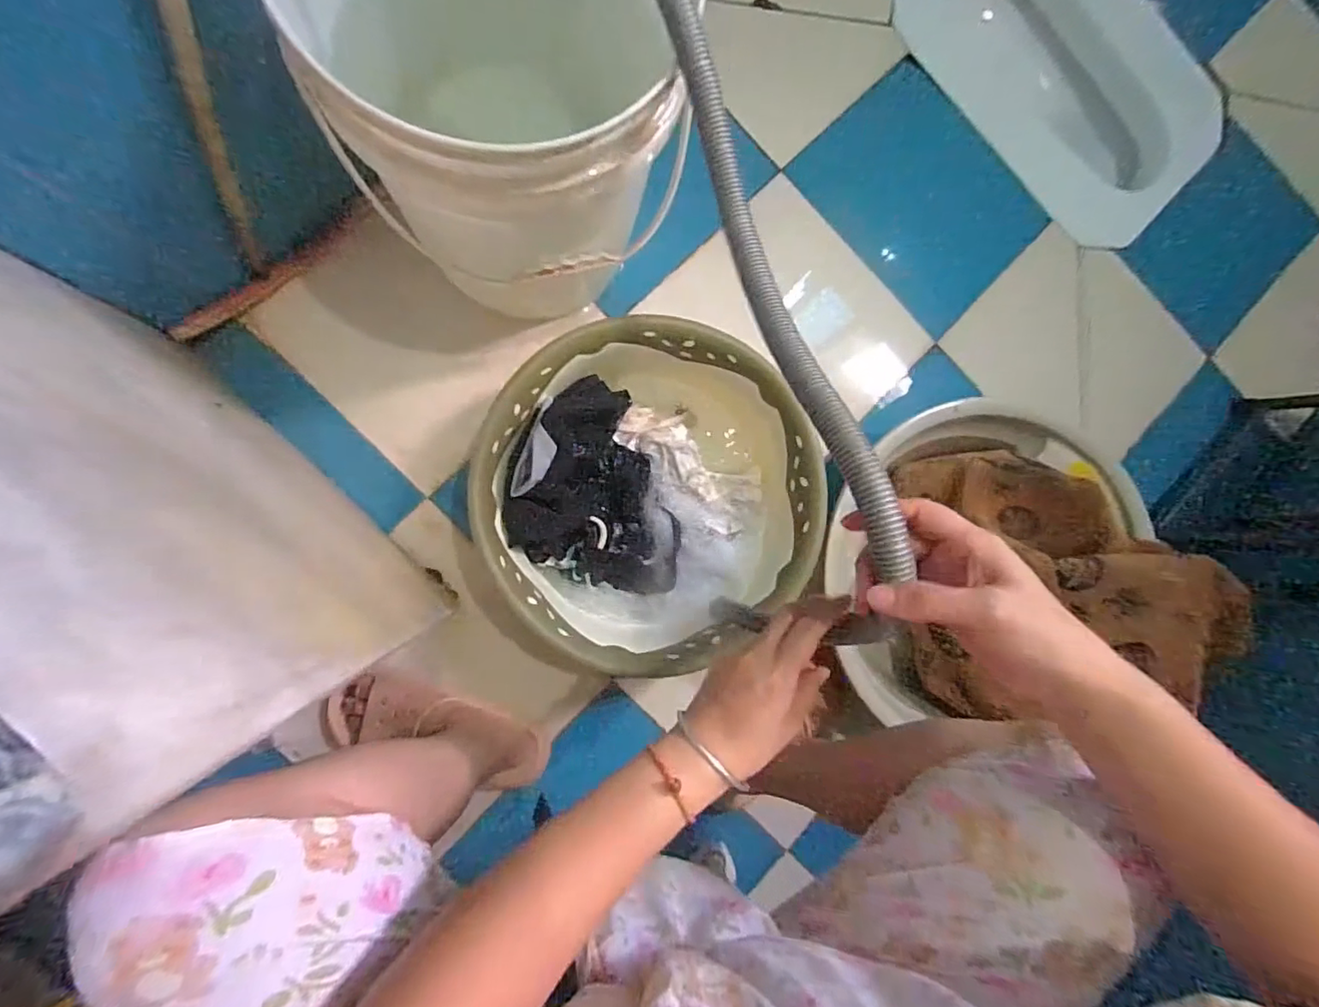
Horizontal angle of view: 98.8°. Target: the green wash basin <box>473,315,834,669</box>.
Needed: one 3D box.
[{"bbox_3d":[-0.025,-0.011,0.664,0.349,0.128,0.355,0,89,-9],"label":"green wash basin"}]

